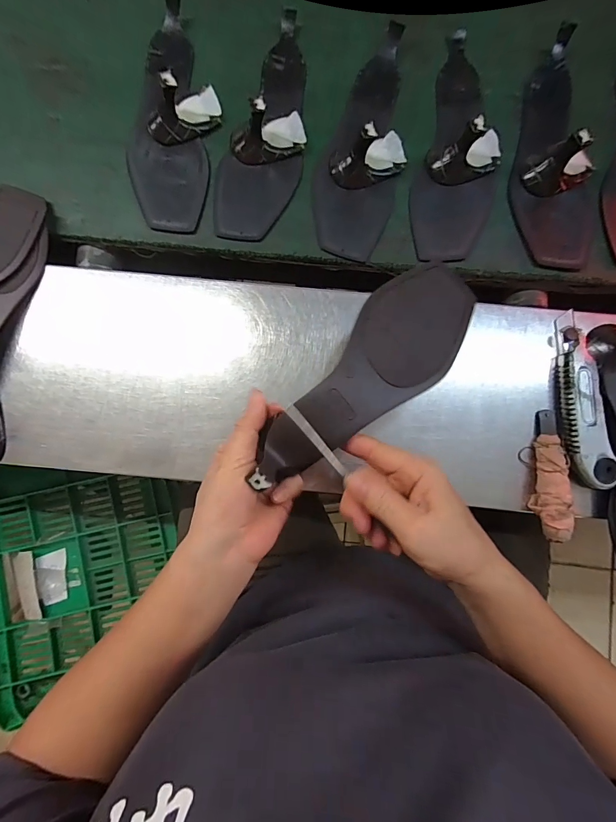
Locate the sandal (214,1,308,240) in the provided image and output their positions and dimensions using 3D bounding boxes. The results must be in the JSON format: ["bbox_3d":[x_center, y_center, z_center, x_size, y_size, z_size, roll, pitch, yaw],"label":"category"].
[{"bbox_3d":[-0.040,-0.302,0.381,0.089,0.047,0.256,16,86,1],"label":"sandal"}]

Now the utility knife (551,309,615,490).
[{"bbox_3d":[0.249,-0.011,0.349,0.038,0.022,0.159,-9,86,0],"label":"utility knife"}]

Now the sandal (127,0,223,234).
[{"bbox_3d":[-0.138,-0.309,0.380,0.085,0.044,0.236,8,86,1],"label":"sandal"}]

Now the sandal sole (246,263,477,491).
[{"bbox_3d":[0.046,-0.028,0.292,0.076,0.033,0.221,45,85,3],"label":"sandal sole"}]

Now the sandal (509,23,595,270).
[{"bbox_3d":[0.254,-0.270,0.376,0.087,0.043,0.248,4,86,0],"label":"sandal"}]

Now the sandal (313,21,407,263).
[{"bbox_3d":[0.060,-0.276,0.380,0.086,0.043,0.248,15,86,1],"label":"sandal"}]

